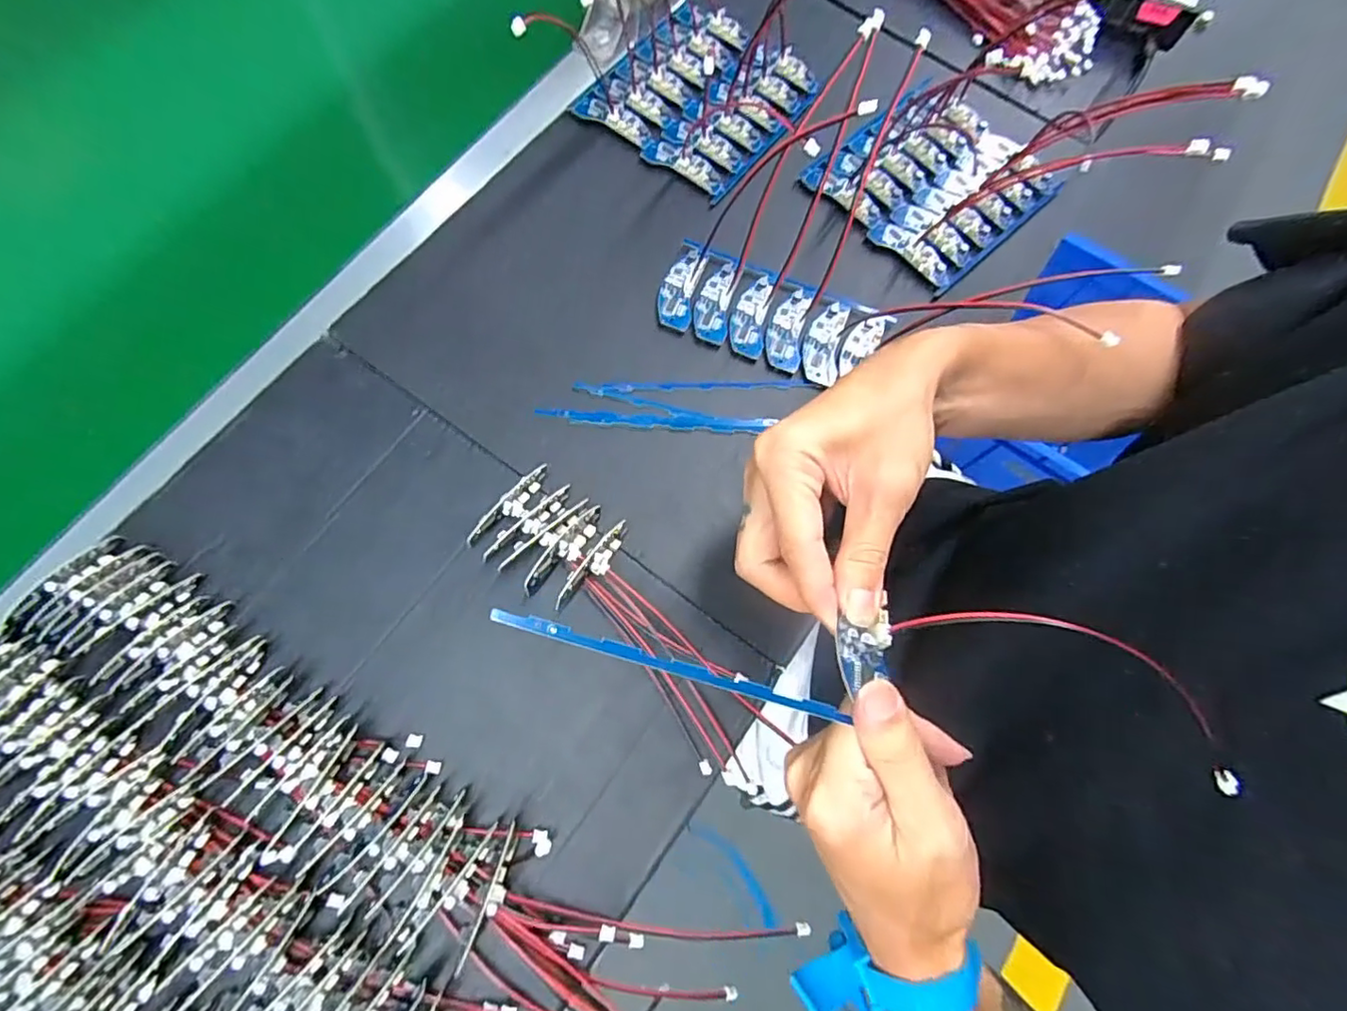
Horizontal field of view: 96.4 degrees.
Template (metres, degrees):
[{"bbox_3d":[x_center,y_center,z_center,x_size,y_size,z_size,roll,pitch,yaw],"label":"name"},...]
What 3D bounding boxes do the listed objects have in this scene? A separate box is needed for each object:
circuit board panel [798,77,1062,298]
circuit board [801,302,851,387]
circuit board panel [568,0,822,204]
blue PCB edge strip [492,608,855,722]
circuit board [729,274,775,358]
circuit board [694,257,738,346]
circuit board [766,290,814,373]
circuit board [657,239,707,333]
[{"bbox_3d":[0.201,-0.252,0.455,0.150,0.013,0.141,-40,79,-13],"label":"circuit board panel"},{"bbox_3d":[0.103,-0.116,0.413,0.023,0.008,0.067,18,73,2],"label":"circuit board"},{"bbox_3d":[0.022,-0.322,0.471,0.136,0.020,0.148,35,74,7],"label":"circuit board panel"},{"bbox_3d":[0.003,0.058,0.215,0.135,0.004,0.006,19,69,-11],"label":"blue PCB edge strip"},{"bbox_3d":[0.053,-0.132,0.412,0.024,0.008,0.059,13,73,0],"label":"circuit board"},{"bbox_3d":[0.029,-0.142,0.415,0.024,0.006,0.063,10,73,0],"label":"circuit board"},{"bbox_3d":[0.078,-0.122,0.411,0.025,0.005,0.060,14,73,1],"label":"circuit board"},{"bbox_3d":[0.005,-0.155,0.419,0.024,0.012,0.067,13,73,1],"label":"circuit board"}]

